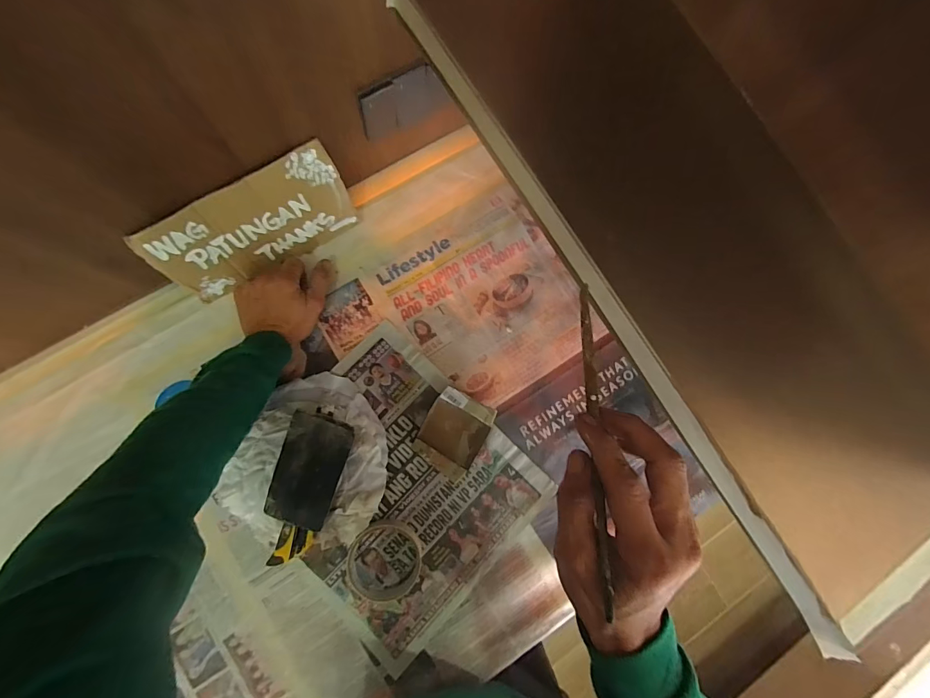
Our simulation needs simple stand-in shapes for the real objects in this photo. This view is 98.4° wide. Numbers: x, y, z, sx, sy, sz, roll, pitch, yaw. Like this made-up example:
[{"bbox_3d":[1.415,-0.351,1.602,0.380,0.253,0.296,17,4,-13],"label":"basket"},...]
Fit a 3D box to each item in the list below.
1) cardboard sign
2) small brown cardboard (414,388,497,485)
[{"bbox_3d":[-0.243,-0.142,0.476,0.225,0.120,0.007,-32,62,-9],"label":"cardboard sign"},{"bbox_3d":[-0.014,0.106,0.507,0.076,0.024,0.098,27,81,-1],"label":"small brown cardboard"}]

